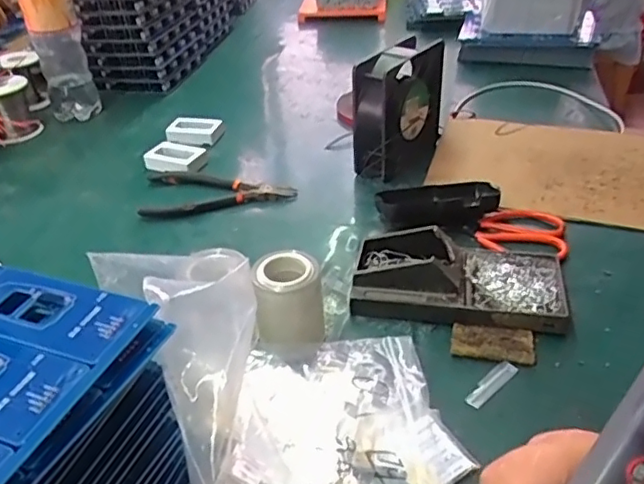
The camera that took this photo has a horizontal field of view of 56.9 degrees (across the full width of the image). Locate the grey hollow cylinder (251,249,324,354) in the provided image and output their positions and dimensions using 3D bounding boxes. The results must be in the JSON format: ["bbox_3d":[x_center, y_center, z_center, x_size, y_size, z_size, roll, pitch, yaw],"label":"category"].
[{"bbox_3d":[-0.023,0.045,0.425,0.049,0.063,0.049,-6,37,-6],"label":"grey hollow cylinder"}]

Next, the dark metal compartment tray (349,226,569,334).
[{"bbox_3d":[0.106,0.023,0.462,0.159,0.032,0.085,2,37,6],"label":"dark metal compartment tray"}]

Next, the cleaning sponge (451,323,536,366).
[{"bbox_3d":[0.123,0.072,0.428,0.057,0.005,0.031,6,37,10],"label":"cleaning sponge"}]

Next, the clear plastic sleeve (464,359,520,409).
[{"bbox_3d":[0.115,0.095,0.402,0.047,0.004,0.012,-30,45,-32],"label":"clear plastic sleeve"}]

